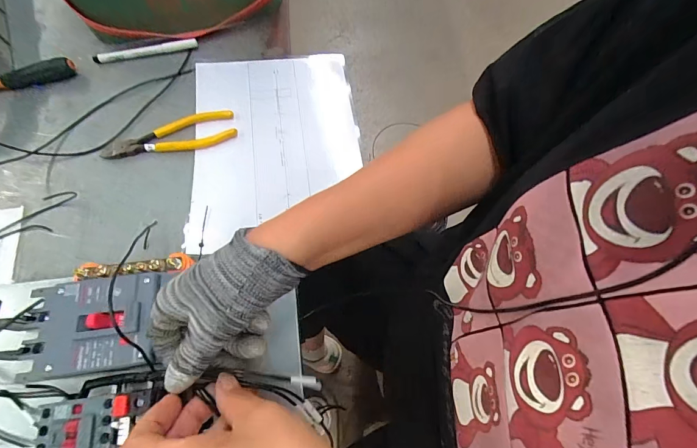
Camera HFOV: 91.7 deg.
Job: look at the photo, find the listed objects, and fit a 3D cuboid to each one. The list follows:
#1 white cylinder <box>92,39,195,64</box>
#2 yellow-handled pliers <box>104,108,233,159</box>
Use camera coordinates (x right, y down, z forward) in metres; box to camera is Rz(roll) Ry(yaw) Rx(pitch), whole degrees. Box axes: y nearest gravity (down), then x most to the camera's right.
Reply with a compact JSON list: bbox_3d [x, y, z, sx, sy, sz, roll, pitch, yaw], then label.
[{"bbox_3d":[-0.291,-0.250,0.486,0.141,0.011,0.014,-14,69,-9],"label":"white cylinder"},{"bbox_3d":[-0.230,-0.114,0.437,0.163,0.013,0.050,-16,70,-9],"label":"yellow-handled pliers"}]

